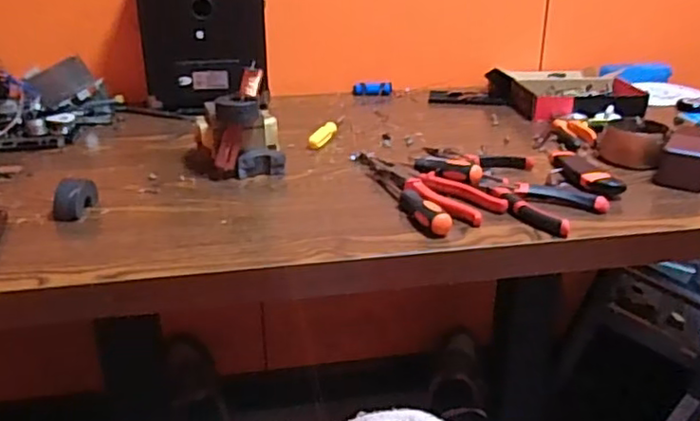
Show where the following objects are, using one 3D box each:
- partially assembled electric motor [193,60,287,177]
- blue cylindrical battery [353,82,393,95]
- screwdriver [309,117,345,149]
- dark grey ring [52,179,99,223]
[{"bbox_3d":[-0.144,-0.111,0.821,0.112,0.130,0.066,-3,24,-9],"label":"partially assembled electric motor"},{"bbox_3d":[0.043,-0.236,1.226,0.075,0.022,0.027,4,24,8],"label":"blue cylindrical battery"},{"bbox_3d":[-0.033,-0.121,0.981,0.022,0.022,0.119,8,24,16],"label":"screwdriver"},{"bbox_3d":[-0.311,-0.017,0.718,0.032,0.035,0.065,0,23,-2],"label":"dark grey ring"}]

